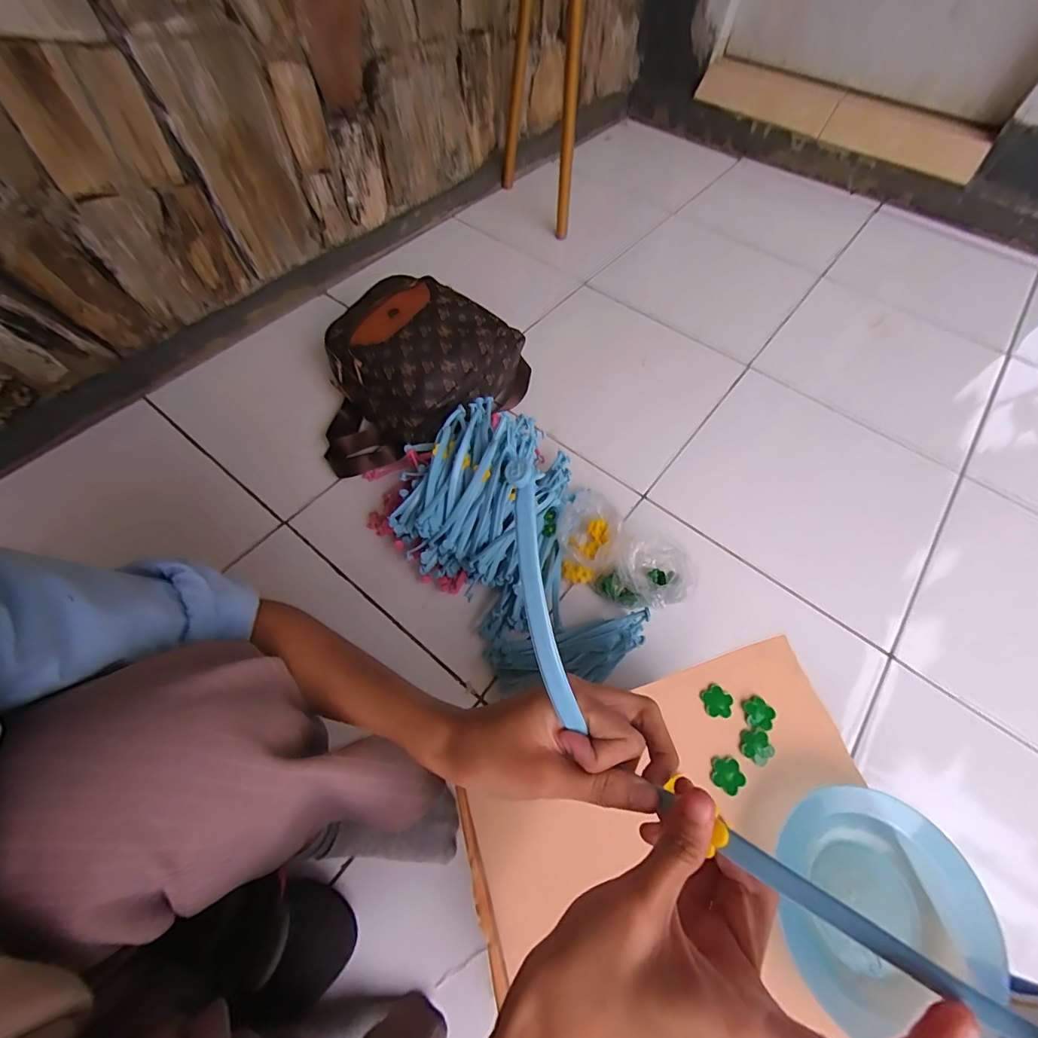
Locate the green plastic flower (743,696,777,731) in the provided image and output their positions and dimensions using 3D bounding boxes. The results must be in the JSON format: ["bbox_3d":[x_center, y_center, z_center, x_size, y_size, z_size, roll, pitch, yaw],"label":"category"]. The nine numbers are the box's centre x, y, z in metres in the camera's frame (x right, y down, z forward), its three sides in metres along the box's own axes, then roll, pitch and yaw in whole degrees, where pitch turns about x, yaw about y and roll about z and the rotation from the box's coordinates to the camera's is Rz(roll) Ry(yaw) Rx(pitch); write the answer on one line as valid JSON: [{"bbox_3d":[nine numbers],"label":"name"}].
[{"bbox_3d":[0.186,0.149,0.352,0.022,0.004,0.022,16,61,7],"label":"green plastic flower"}]

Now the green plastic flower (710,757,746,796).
[{"bbox_3d":[0.152,0.186,0.332,0.023,0.004,0.024,1,61,-2],"label":"green plastic flower"}]

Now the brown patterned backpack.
[{"bbox_3d":[-0.184,-0.252,0.749,0.272,0.146,0.366,40,67,19],"label":"brown patterned backpack"}]

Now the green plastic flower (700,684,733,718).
[{"bbox_3d":[0.155,0.142,0.357,0.022,0.004,0.024,1,61,-2],"label":"green plastic flower"}]

